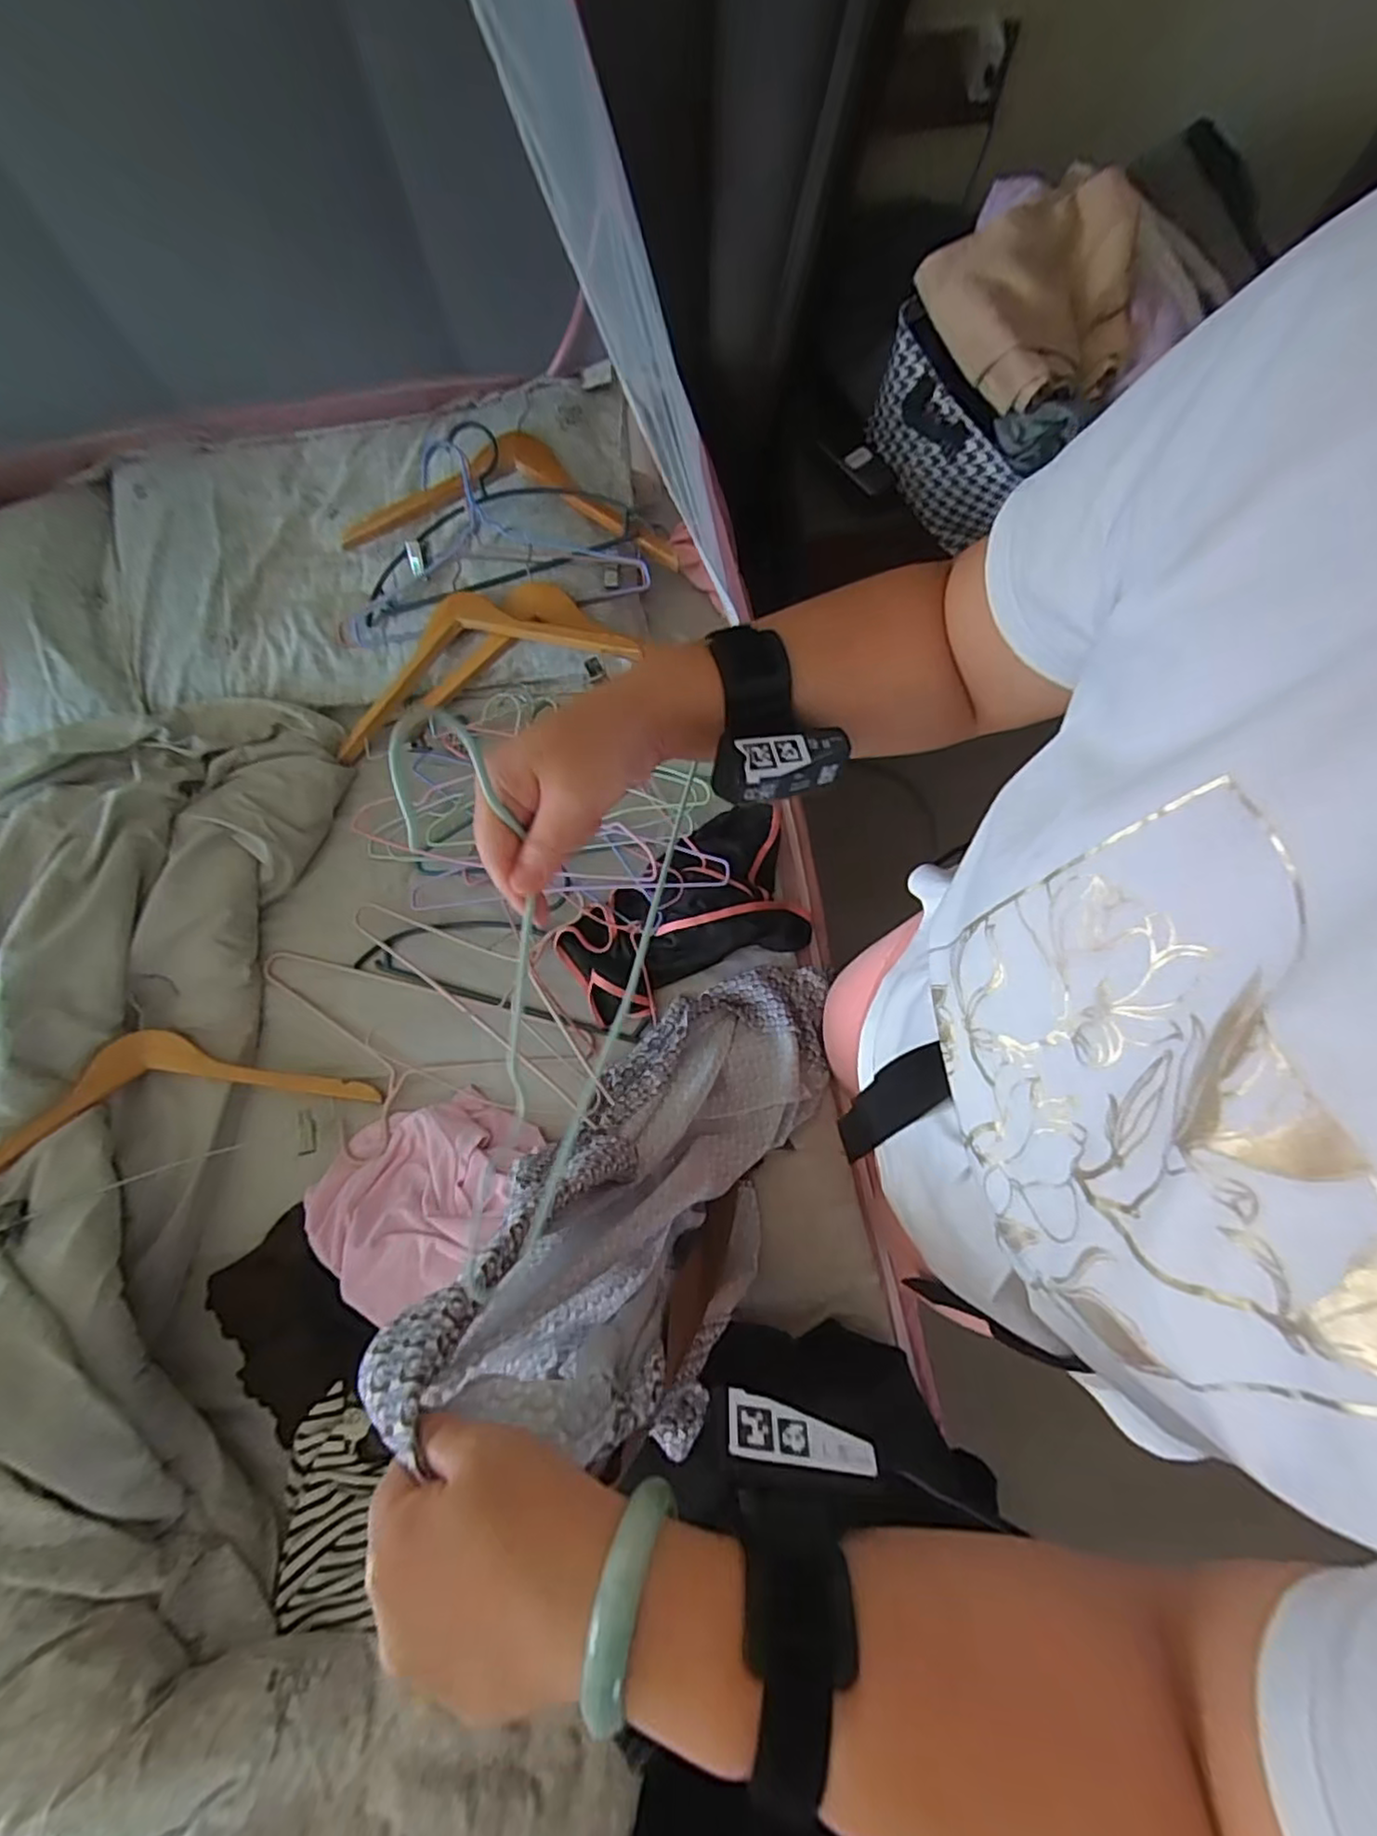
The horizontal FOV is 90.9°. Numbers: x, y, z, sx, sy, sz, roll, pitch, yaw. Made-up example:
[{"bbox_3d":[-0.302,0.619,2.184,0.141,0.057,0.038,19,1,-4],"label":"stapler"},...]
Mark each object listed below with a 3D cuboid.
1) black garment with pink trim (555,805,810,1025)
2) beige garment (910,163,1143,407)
[{"bbox_3d":[-0.005,0.002,0.801,0.296,0.052,0.175,-26,77,-5],"label":"black garment with pink trim"},{"bbox_3d":[0.410,-0.705,0.783,0.212,0.104,0.212,-20,77,-4],"label":"beige garment"}]

